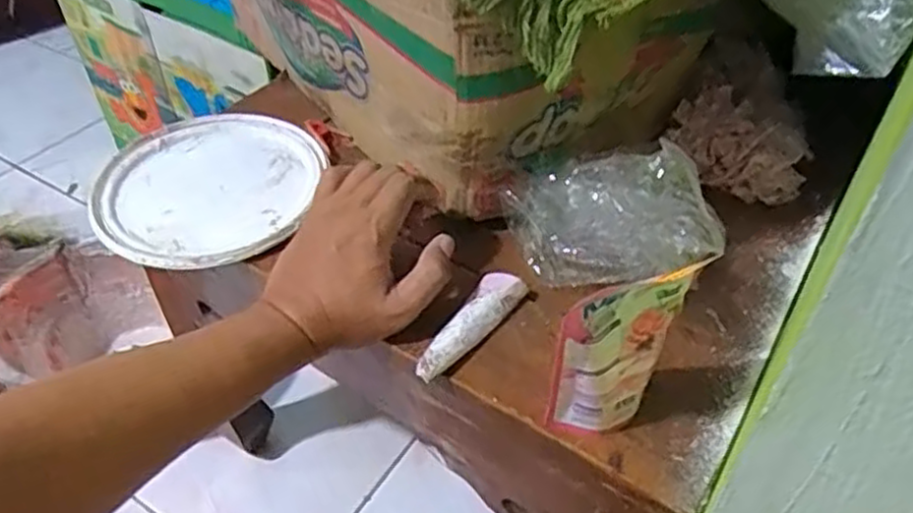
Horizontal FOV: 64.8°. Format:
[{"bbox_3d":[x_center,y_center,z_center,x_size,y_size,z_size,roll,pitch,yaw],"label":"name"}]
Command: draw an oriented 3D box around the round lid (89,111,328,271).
[{"bbox_3d":[-0.196,-0.059,0.571,0.162,0.020,0.181,0,44,1],"label":"round lid"}]

